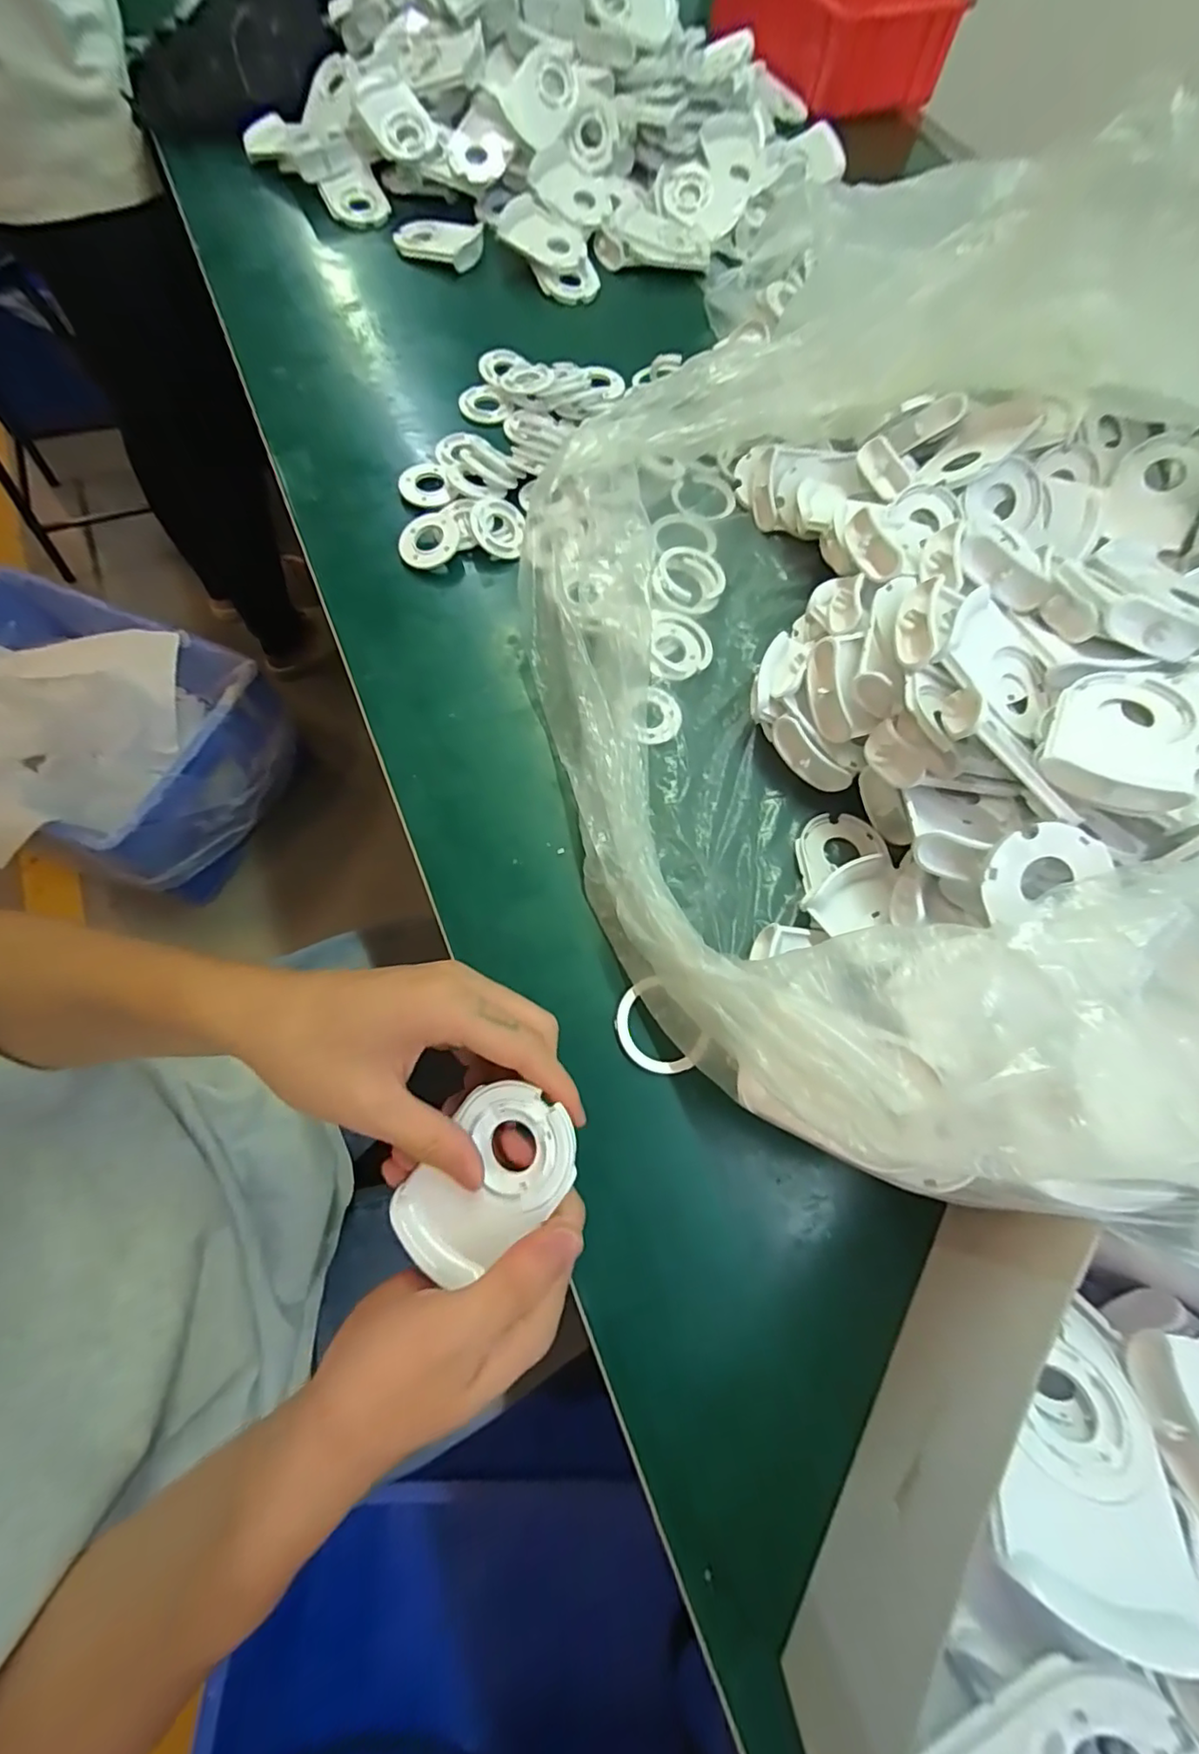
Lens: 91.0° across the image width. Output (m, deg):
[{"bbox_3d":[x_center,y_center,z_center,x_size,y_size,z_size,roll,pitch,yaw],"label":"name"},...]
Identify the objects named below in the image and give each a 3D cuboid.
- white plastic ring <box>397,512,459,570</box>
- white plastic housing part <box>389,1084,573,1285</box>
[{"bbox_3d":[-0.121,-0.238,0.417,0.043,0.010,0.043,2,69,-4],"label":"white plastic ring"},{"bbox_3d":[-0.047,0.128,0.247,0.055,0.023,0.079,36,73,12],"label":"white plastic housing part"}]

